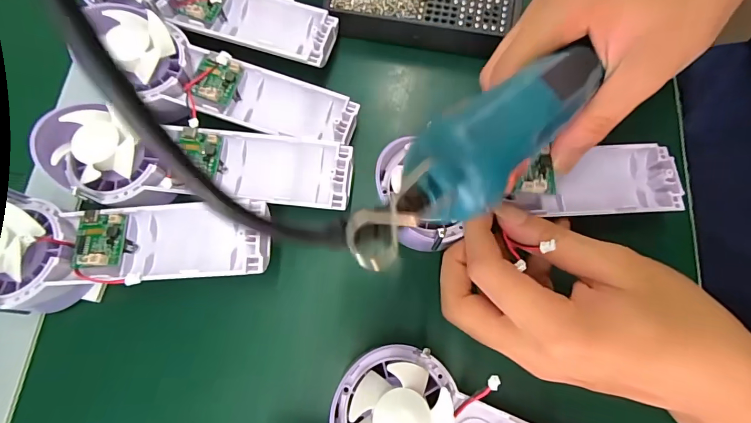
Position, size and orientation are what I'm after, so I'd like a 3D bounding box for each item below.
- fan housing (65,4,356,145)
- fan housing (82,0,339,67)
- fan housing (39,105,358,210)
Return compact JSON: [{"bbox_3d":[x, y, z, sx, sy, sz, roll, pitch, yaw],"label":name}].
[{"bbox_3d":[-0.098,-0.081,0.257,0.169,0.025,0.058,18,74,-8],"label":"fan housing"},{"bbox_3d":[-0.111,-0.146,0.261,0.168,0.029,0.048,14,75,6],"label":"fan housing"},{"bbox_3d":[-0.104,-0.028,0.238,0.177,0.037,0.057,6,74,3],"label":"fan housing"}]

